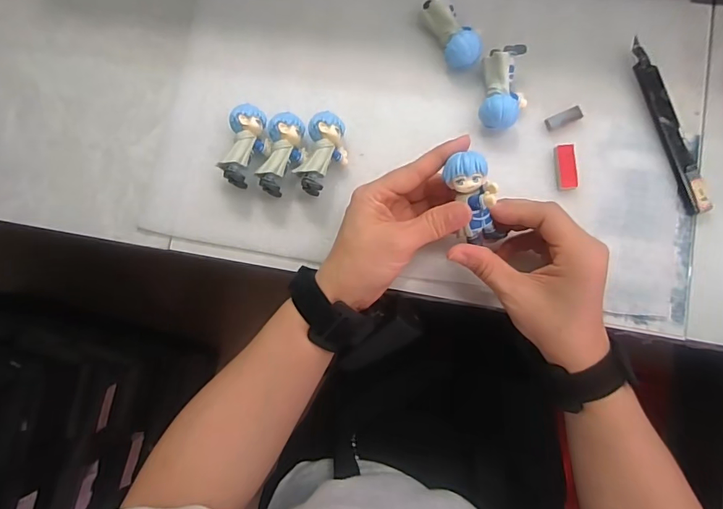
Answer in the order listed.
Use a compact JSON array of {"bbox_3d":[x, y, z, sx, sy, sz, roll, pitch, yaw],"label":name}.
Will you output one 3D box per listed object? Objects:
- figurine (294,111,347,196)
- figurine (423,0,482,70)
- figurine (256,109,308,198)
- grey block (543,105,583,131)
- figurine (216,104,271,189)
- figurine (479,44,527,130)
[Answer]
[{"bbox_3d":[-0.028,-0.077,0.340,0.029,0.034,0.060,9,82,8],"label":"figurine"},{"bbox_3d":[0.072,-0.177,0.351,0.027,0.021,0.064,-23,83,2],"label":"figurine"},{"bbox_3d":[-0.060,-0.077,0.343,0.028,0.029,0.060,9,85,5],"label":"figurine"},{"bbox_3d":[0.158,-0.106,0.344,0.029,0.004,0.010,-23,83,2],"label":"grey block"},{"bbox_3d":[-0.088,-0.084,0.345,0.029,0.035,0.061,8,82,8],"label":"figurine"},{"bbox_3d":[0.110,-0.127,0.339,0.035,0.027,0.063,6,85,5],"label":"figurine"}]

